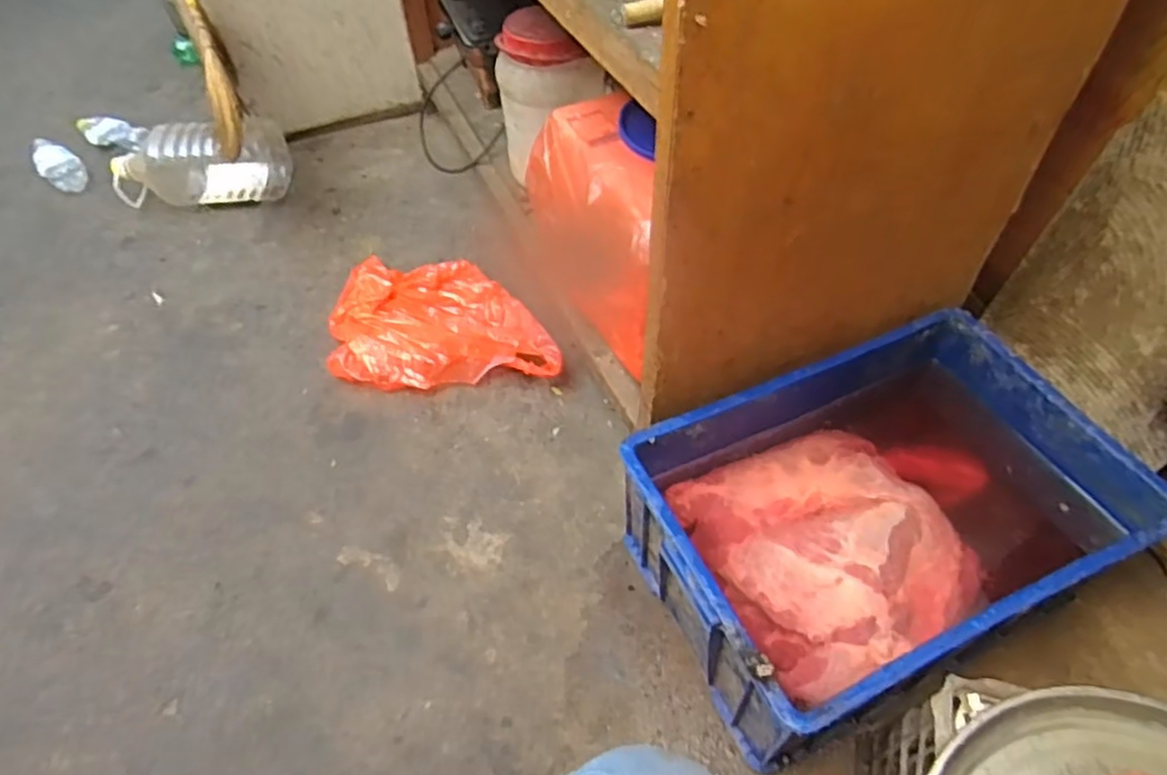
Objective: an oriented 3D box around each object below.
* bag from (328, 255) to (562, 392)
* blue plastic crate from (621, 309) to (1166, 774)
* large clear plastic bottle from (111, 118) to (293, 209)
[{"bbox_3d":[-0.240,-0.112,1.215,0.400,0.059,0.271,3,52,3],"label":"bag"},{"bbox_3d":[0.356,0.166,0.867,0.546,0.235,0.355,-22,52,-13],"label":"blue plastic crate"},{"bbox_3d":[-0.811,-0.474,1.468,0.330,0.147,0.128,-1,51,0],"label":"large clear plastic bottle"}]

